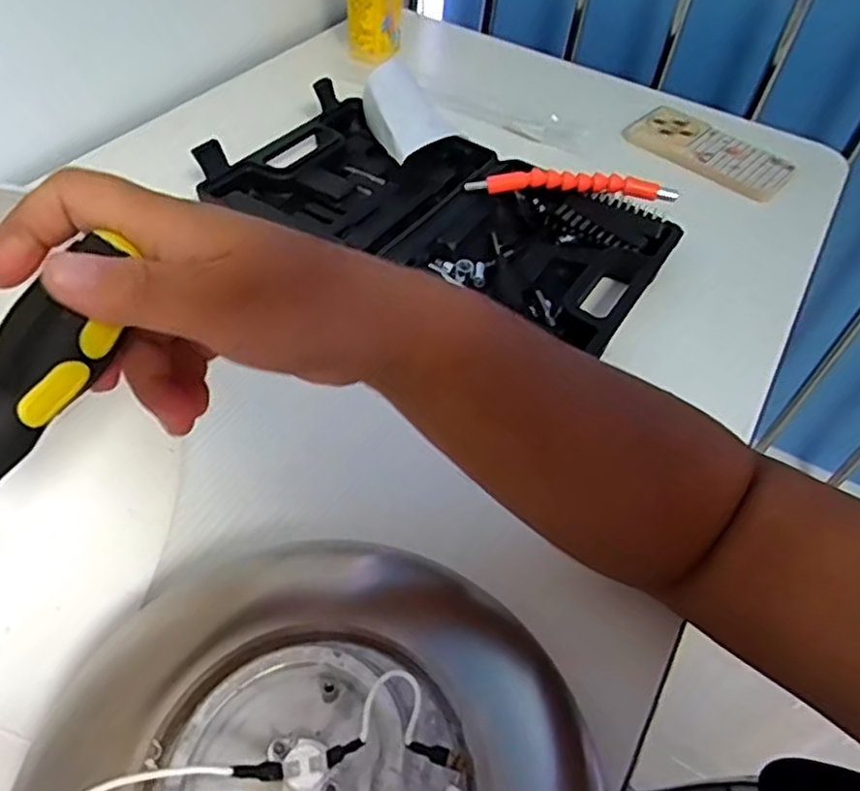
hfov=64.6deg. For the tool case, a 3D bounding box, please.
[{"bbox_3d":[0.011,-0.154,0.554,0.353,0.038,0.194,24,51,14],"label":"tool case"}]

